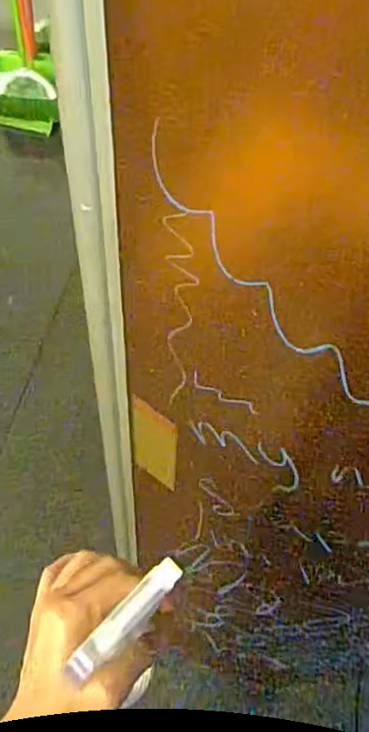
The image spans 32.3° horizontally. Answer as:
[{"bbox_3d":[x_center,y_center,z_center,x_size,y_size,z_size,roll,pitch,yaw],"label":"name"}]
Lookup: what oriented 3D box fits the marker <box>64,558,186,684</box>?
[{"bbox_3d":[-0.034,0.150,0.384,0.015,0.009,0.082,40,67,21],"label":"marker"}]

